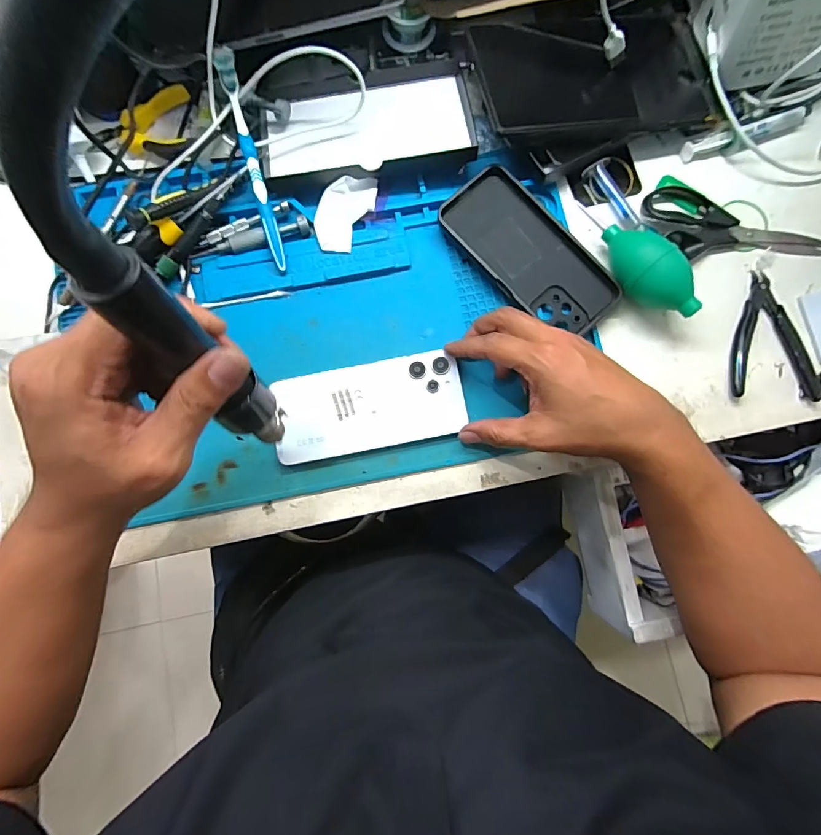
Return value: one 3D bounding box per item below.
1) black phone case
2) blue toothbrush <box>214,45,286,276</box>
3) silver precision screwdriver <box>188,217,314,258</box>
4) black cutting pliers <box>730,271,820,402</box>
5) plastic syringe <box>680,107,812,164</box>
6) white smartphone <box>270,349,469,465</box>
[{"bbox_3d":[0.107,-0.149,0.386,0.081,0.015,0.172,-40,84,-6],"label":"black phone case"},{"bbox_3d":[-0.137,-0.220,0.367,0.014,0.017,0.182,-14,97,-1],"label":"blue toothbrush"},{"bbox_3d":[-0.144,-0.160,0.380,0.106,0.013,0.018,-21,82,-3],"label":"silver precision screwdriver"},{"bbox_3d":[0.327,-0.076,0.380,0.077,0.011,0.118,3,82,0],"label":"black cutting pliers"},{"bbox_3d":[0.327,-0.274,0.403,0.126,0.015,0.019,-17,82,-3],"label":"plastic syringe"},{"bbox_3d":[-0.035,-0.010,0.365,0.159,0.011,0.074,-12,82,-2],"label":"white smartphone"}]

